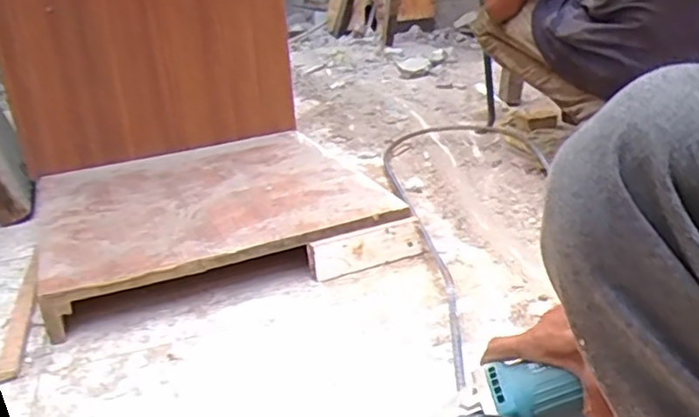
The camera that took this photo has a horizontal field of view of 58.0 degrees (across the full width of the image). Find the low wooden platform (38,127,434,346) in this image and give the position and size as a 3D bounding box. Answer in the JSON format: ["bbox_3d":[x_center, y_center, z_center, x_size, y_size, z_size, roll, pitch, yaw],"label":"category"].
[{"bbox_3d":[-0.251,0.006,1.157,0.557,0.093,0.518,-12,23,-17],"label":"low wooden platform"}]

